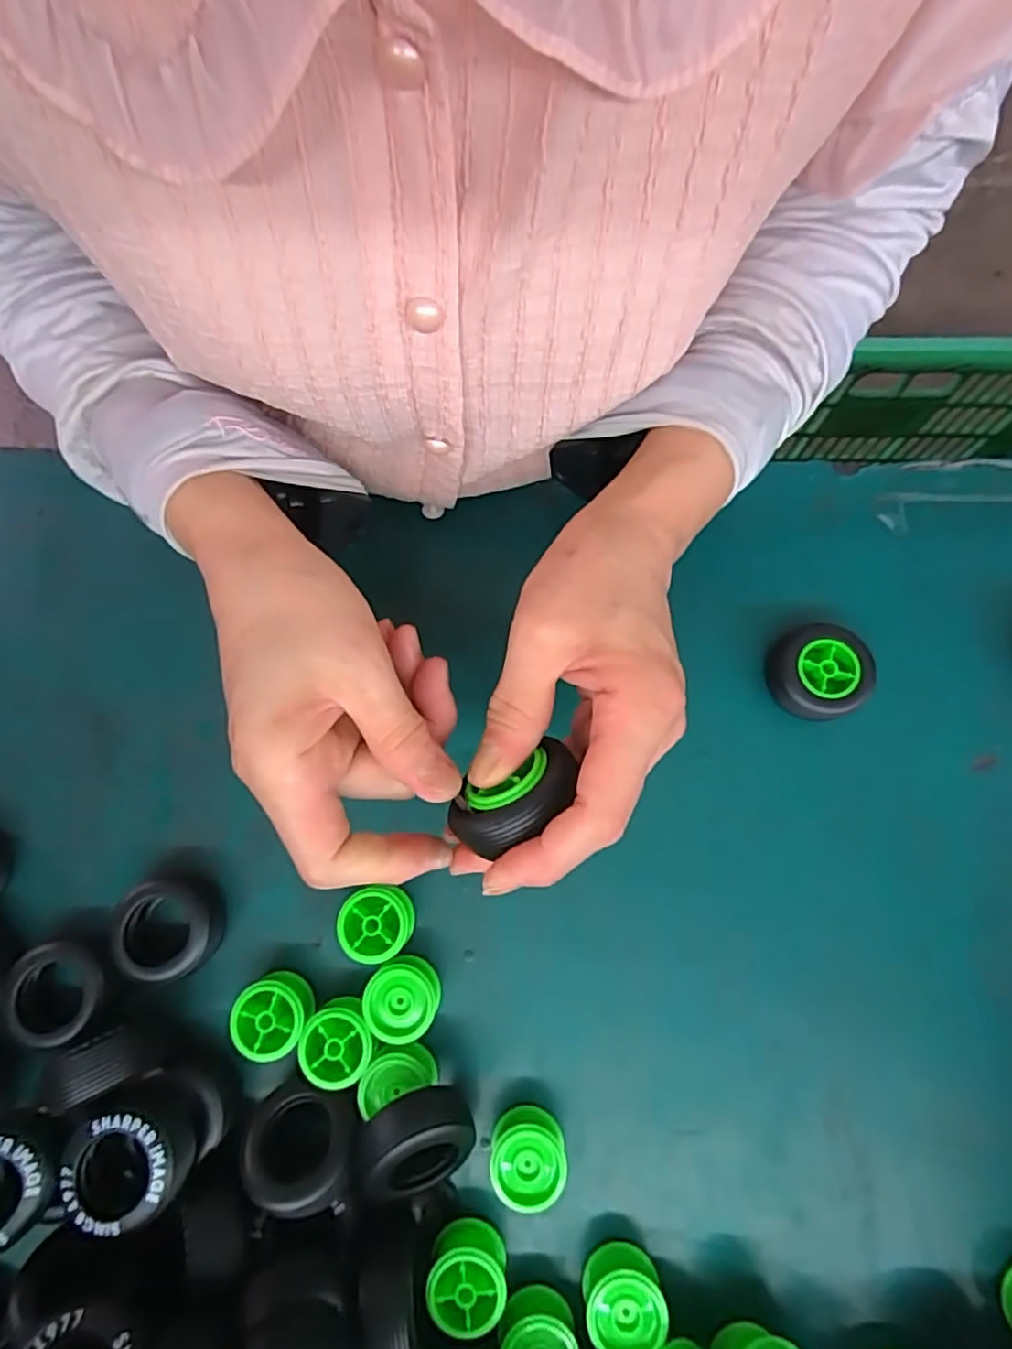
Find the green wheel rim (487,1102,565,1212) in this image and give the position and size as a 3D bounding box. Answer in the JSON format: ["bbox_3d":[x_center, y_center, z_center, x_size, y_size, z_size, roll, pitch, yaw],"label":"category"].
[{"bbox_3d":[0.010,0.220,0.287,0.033,0.024,0.031,0,77,0],"label":"green wheel rim"}]

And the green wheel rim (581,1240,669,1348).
[{"bbox_3d":[0.051,0.273,0.275,0.033,0.023,0.032,-10,77,-2],"label":"green wheel rim"}]

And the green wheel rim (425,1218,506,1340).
[{"bbox_3d":[-0.017,0.265,0.277,0.033,0.022,0.031,0,77,0],"label":"green wheel rim"}]

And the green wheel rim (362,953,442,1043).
[{"bbox_3d":[-0.049,0.155,0.303,0.034,0.022,0.035,0,77,0],"label":"green wheel rim"}]

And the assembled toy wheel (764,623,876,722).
[{"bbox_3d":[0.164,-0.001,0.333,0.045,0.026,0.050,-15,77,-3],"label":"assembled toy wheel"}]

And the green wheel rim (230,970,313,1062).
[{"bbox_3d":[-0.110,0.163,0.302,0.036,0.023,0.033,0,77,0],"label":"green wheel rim"}]

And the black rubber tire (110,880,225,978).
[{"bbox_3d":[-0.166,0.125,0.311,0.045,0.021,0.045,-7,77,-1],"label":"black rubber tire"}]

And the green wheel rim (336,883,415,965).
[{"bbox_3d":[-0.063,0.122,0.311,0.035,0.022,0.033,-5,77,-1],"label":"green wheel rim"}]

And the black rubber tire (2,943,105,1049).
[{"bbox_3d":[-0.216,0.155,0.306,0.042,0.022,0.042,6,77,2],"label":"black rubber tire"}]

